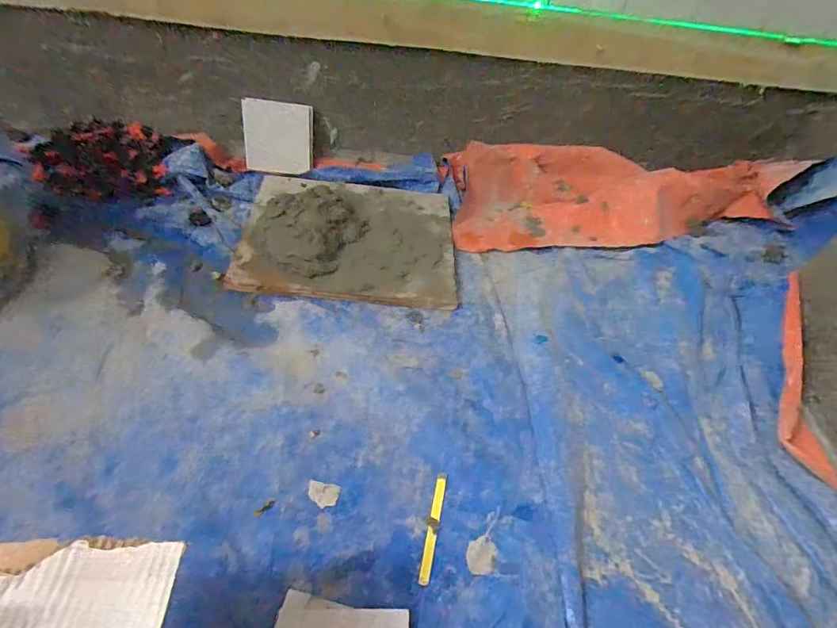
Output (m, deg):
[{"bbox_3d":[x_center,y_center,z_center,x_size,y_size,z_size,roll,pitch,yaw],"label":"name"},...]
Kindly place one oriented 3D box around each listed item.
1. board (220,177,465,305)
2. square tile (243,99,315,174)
[{"bbox_3d":[-0.134,-0.177,0.886,0.420,0.069,0.340,4,50,-6],"label":"board"},{"bbox_3d":[-0.317,-0.400,1.003,0.149,0.149,0.016,3,19,-9],"label":"square tile"}]

